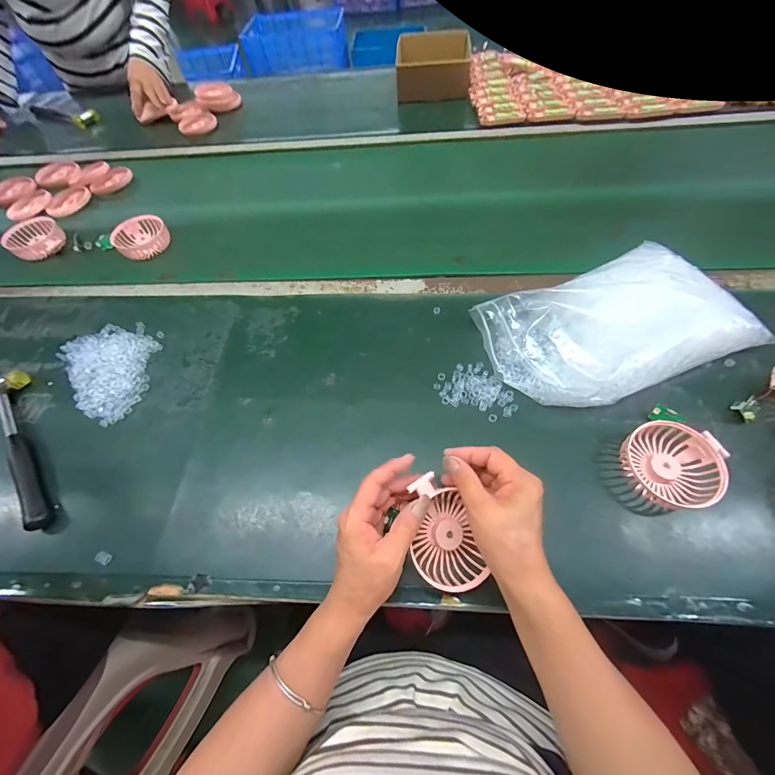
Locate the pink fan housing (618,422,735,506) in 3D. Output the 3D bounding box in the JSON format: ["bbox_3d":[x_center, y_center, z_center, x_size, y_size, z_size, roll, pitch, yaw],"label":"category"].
[{"bbox_3d":[0.296,0.079,0.363,0.086,0.035,0.083,-2,59,4],"label":"pink fan housing"}]

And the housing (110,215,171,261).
[{"bbox_3d":[-0.441,-0.268,0.612,0.080,0.033,0.085,37,69,23],"label":"housing"}]

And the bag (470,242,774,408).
[{"bbox_3d":[0.277,-0.080,0.427,0.294,0.064,0.175,-20,60,-7],"label":"bag"}]

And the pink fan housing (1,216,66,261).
[{"bbox_3d":[-0.641,-0.270,0.626,0.100,0.026,0.088,33,67,21],"label":"pink fan housing"}]

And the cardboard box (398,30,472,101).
[{"bbox_3d":[0.113,-0.798,0.855,0.176,0.066,0.214,-1,60,4],"label":"cardboard box"}]

